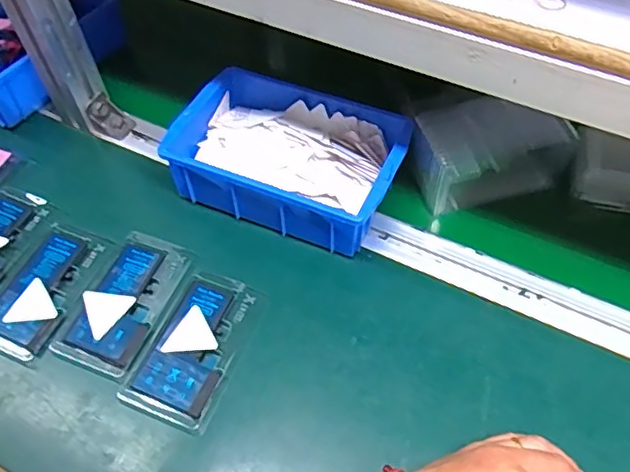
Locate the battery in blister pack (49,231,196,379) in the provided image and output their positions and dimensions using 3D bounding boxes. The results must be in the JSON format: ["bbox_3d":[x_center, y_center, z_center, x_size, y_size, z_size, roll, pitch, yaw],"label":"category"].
[{"bbox_3d":[-0.160,0.055,0.512,0.068,0.011,0.125,19,57,14],"label":"battery in blister pack"}]

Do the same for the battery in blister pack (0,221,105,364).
[{"bbox_3d":[-0.236,0.044,0.517,0.071,0.006,0.120,18,57,14],"label":"battery in blister pack"}]

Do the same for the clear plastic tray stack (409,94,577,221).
[{"bbox_3d":[0.162,-0.077,0.560,0.140,0.075,0.083,-15,57,-9],"label":"clear plastic tray stack"}]

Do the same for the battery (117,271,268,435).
[{"bbox_3d":[-0.095,0.088,0.485,0.073,0.006,0.124,18,57,14],"label":"battery"}]

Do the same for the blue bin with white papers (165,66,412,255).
[{"bbox_3d":[-0.021,-0.080,0.556,0.198,0.058,0.143,21,58,16],"label":"blue bin with white papers"}]

